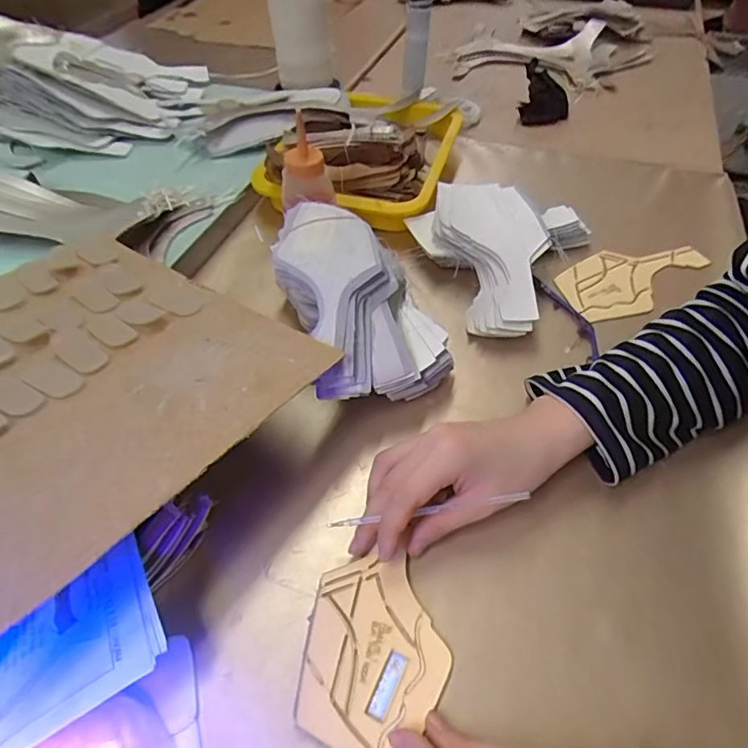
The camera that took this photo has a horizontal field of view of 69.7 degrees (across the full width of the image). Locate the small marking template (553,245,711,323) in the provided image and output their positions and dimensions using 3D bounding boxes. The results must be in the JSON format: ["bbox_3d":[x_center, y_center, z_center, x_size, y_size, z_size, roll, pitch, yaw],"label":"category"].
[{"bbox_3d":[0.255,-0.098,0.534,0.158,0.004,0.080,-27,55,-18],"label":"small marking template"}]

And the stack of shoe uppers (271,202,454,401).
[{"bbox_3d":[-0.020,-0.056,0.442,0.113,0.094,0.167,-22,53,-17],"label":"stack of shoe uppers"}]

